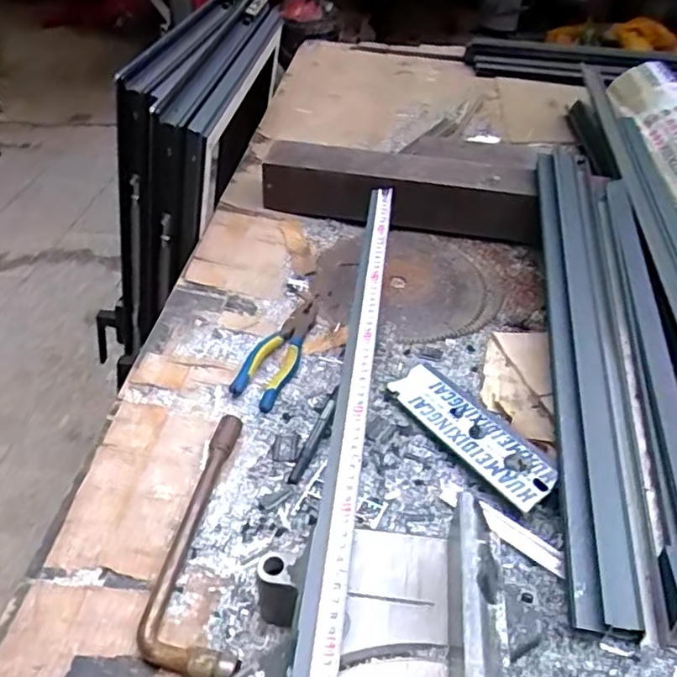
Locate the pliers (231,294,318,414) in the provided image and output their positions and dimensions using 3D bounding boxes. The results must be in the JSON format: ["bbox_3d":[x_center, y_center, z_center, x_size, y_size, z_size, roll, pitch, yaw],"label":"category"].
[{"bbox_3d":[-0.067,0.007,0.768,0.058,0.018,0.204,14,44,15],"label":"pliers"}]

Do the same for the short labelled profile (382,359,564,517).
[{"bbox_3d":[0.137,0.093,0.667,0.062,0.034,0.208,-23,47,-27],"label":"short labelled profile"}]

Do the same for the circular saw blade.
[{"bbox_3d":[0.091,-0.087,0.894,0.244,0.007,0.240,0,42,0],"label":"circular saw blade"}]

